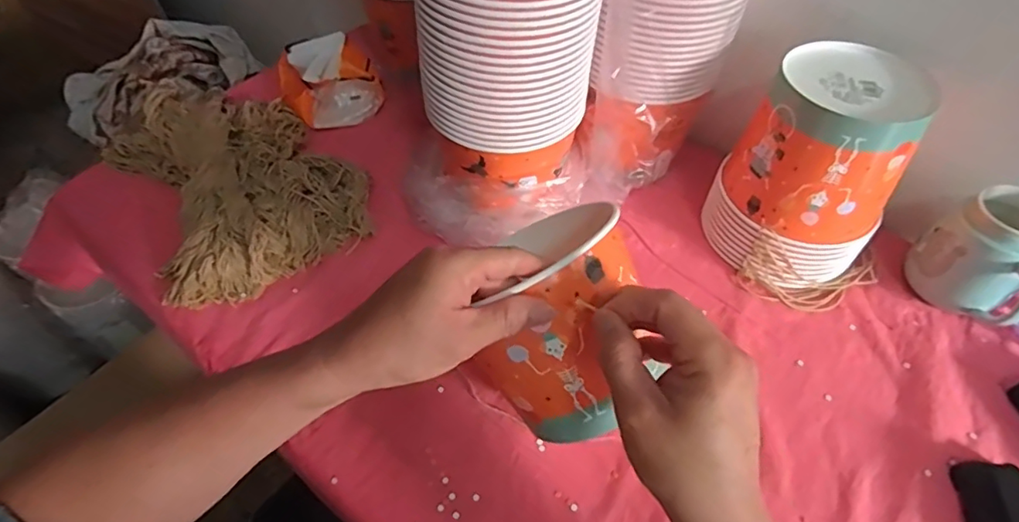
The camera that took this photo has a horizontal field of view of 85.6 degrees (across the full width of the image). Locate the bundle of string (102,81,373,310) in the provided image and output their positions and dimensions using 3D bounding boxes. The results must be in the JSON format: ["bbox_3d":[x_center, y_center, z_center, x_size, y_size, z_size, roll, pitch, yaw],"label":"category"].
[{"bbox_3d":[-0.331,-0.112,0.654,0.225,0.061,0.341,-31,58,-22],"label":"bundle of string"}]

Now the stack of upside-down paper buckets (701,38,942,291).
[{"bbox_3d":[0.297,-0.085,0.547,0.155,0.191,0.142,37,61,25],"label":"stack of upside-down paper buckets"}]

